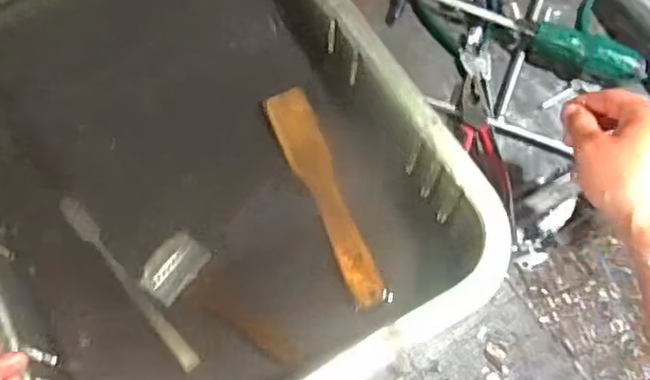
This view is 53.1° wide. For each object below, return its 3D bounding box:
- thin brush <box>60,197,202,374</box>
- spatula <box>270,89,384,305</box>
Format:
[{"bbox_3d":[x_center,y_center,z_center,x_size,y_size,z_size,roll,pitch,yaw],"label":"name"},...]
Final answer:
[{"bbox_3d":[-0.166,0.075,0.543,0.017,0.012,0.187,-38,75,-14],"label":"thin brush"},{"bbox_3d":[0.002,0.003,0.567,0.040,0.012,0.207,-22,72,-10],"label":"spatula"}]

